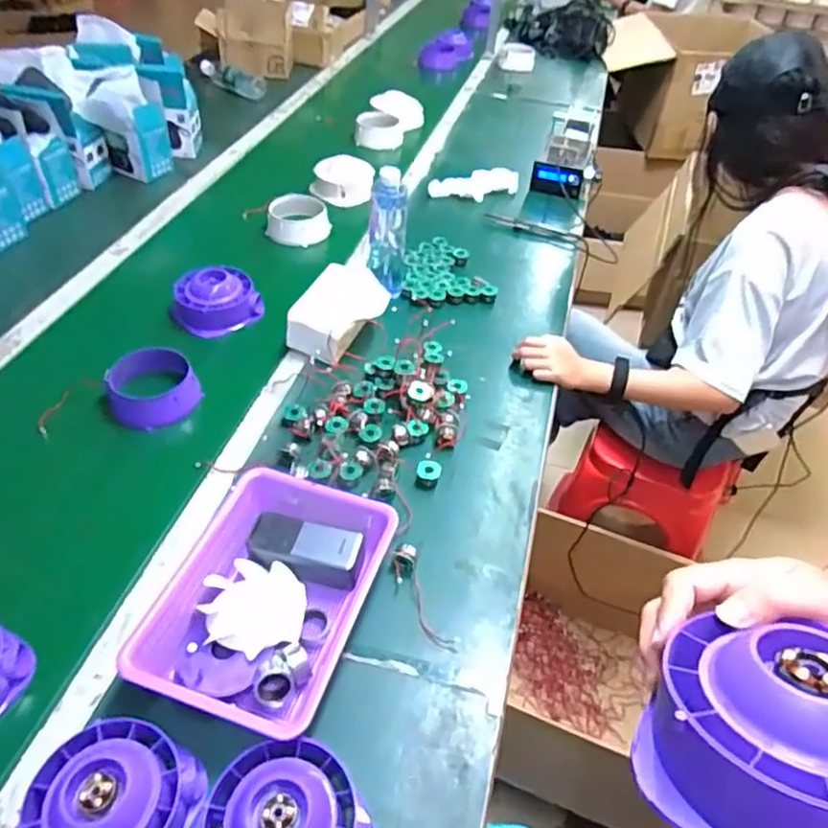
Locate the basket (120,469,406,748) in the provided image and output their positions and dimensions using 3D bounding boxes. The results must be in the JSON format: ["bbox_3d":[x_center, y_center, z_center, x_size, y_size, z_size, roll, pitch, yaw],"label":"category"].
[{"bbox_3d":[-0.156,0.198,0.718,0.208,0.059,0.275,15,45,10],"label":"basket"}]

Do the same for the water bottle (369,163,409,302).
[{"bbox_3d":[-0.045,-0.305,1.097,0.062,0.207,0.057,6,45,2],"label":"water bottle"}]

